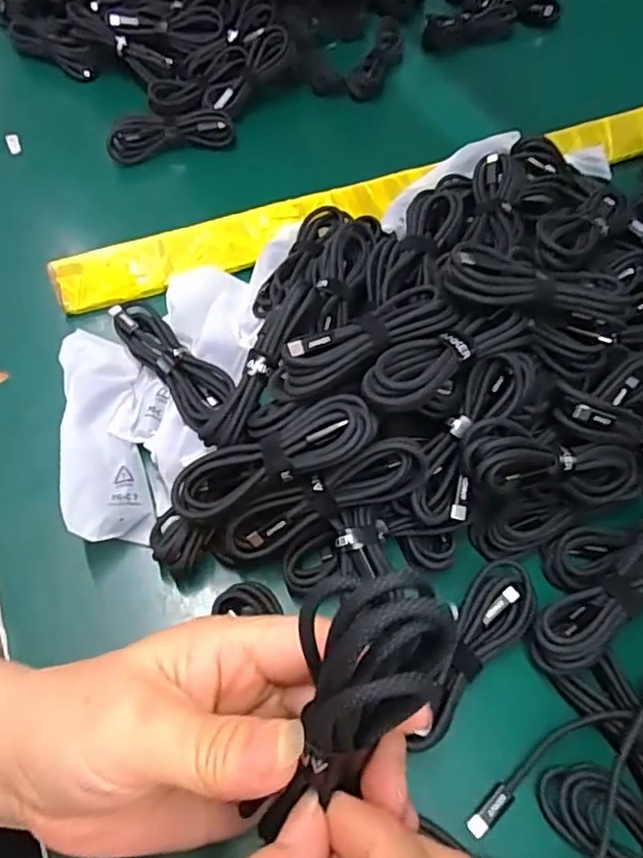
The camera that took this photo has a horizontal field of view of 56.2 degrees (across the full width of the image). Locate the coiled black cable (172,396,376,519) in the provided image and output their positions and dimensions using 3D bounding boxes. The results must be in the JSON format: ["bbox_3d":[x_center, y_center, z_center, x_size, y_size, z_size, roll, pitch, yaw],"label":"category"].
[{"bbox_3d":[-0.025,0.015,0.311,0.108,0.019,0.035,-23,59,11],"label":"coiled black cable"}]

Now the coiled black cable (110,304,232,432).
[{"bbox_3d":[-0.094,-0.042,0.387,0.035,0.029,0.106,-34,65,-20],"label":"coiled black cable"}]

